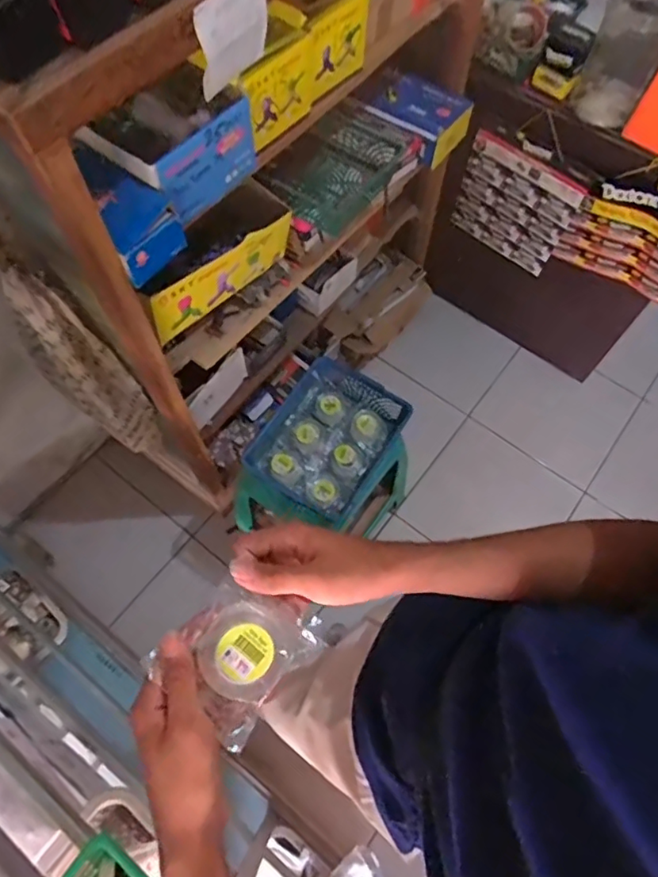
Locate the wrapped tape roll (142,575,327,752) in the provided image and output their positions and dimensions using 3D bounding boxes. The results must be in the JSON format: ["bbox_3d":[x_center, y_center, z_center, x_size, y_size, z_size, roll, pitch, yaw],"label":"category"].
[{"bbox_3d":[-0.065,0.159,0.412,0.105,0.027,0.089,-46,105,-11],"label":"wrapped tape roll"}]

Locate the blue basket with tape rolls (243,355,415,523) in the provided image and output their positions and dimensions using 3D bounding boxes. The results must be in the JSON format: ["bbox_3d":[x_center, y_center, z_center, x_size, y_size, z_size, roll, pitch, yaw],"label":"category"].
[{"bbox_3d":[-0.009,-0.008,1.146,0.240,0.088,0.296,32,68,13],"label":"blue basket with tape rolls"}]

